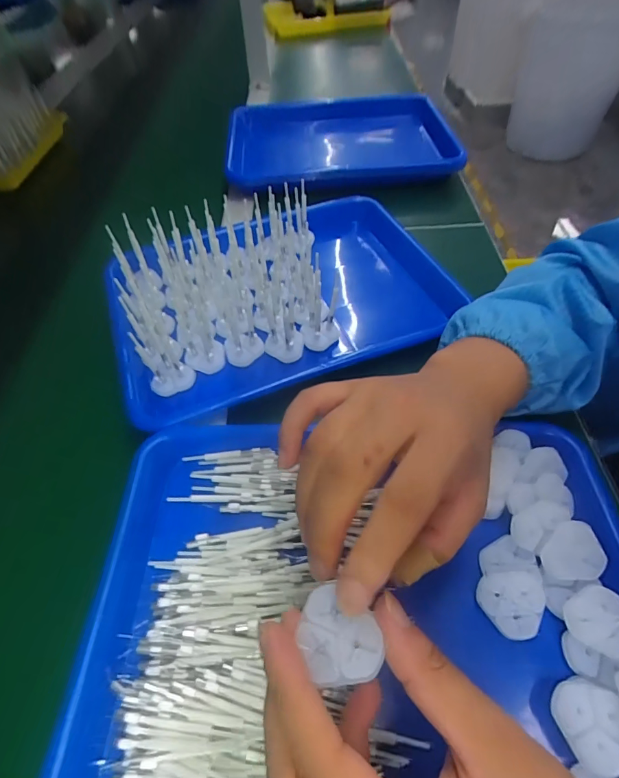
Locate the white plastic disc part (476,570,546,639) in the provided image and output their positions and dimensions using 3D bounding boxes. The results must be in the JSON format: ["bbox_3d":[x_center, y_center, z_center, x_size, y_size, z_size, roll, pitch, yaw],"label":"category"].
[{"bbox_3d":[0.123,0.130,0.249,0.038,0.010,0.035,1,53,4],"label":"white plastic disc part"}]

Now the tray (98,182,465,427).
[{"bbox_3d":[-0.026,-0.113,0.422,0.345,0.056,0.253,-19,54,-11],"label":"tray"}]

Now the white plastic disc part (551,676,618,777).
[{"bbox_3d":[0.146,0.173,0.212,0.034,0.009,0.038,-2,53,2],"label":"white plastic disc part"}]

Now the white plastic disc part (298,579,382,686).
[{"bbox_3d":[0.012,0.100,0.169,0.031,0.004,0.035,-6,53,-2],"label":"white plastic disc part"}]

